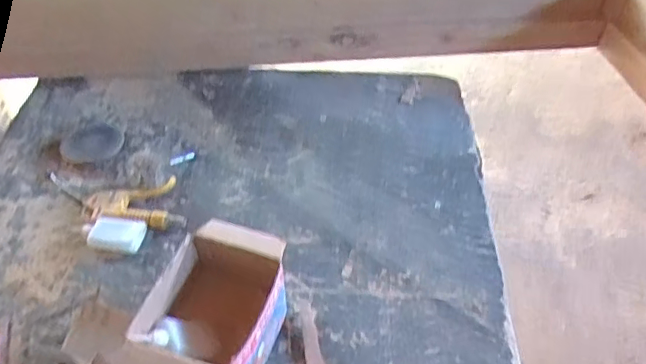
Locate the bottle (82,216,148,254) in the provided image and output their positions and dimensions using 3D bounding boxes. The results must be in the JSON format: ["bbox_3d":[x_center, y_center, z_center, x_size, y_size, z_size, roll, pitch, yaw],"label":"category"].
[{"bbox_3d":[-0.271,0.066,0.718,0.082,0.017,0.041,6,46,8],"label":"bottle"}]

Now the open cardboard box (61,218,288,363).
[{"bbox_3d":[-0.161,0.138,0.589,0.220,0.107,0.193,14,48,15],"label":"open cardboard box"}]

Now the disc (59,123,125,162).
[{"bbox_3d":[-0.353,-0.061,0.847,0.086,0.016,0.087,-1,46,1],"label":"disc"}]

